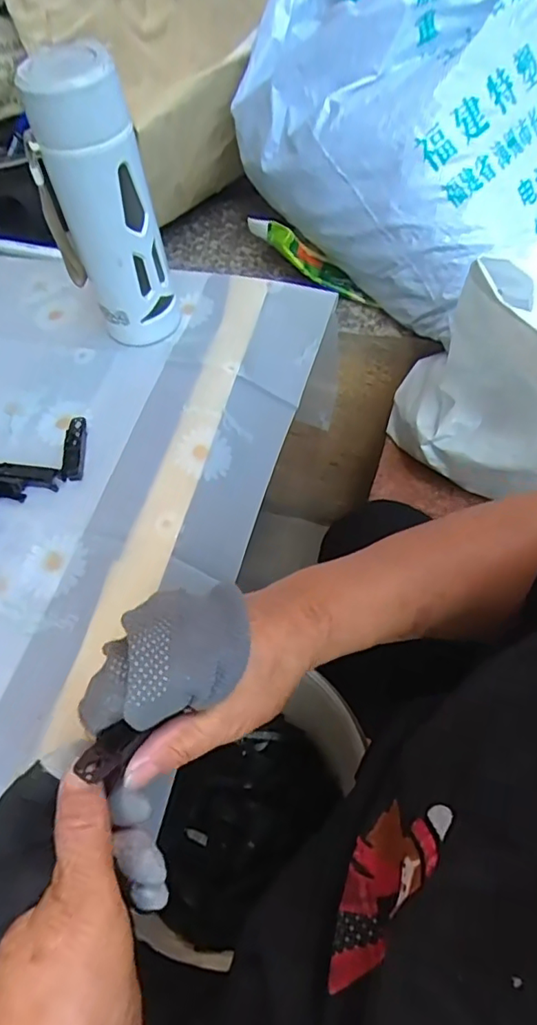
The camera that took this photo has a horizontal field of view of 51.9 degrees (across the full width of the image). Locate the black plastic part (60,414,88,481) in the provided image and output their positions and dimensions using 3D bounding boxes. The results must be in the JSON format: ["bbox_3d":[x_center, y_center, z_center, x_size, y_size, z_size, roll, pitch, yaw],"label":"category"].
[{"bbox_3d":[-0.161,-0.056,0.460,0.017,0.005,0.069,-7,58,0],"label":"black plastic part"}]

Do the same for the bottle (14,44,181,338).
[{"bbox_3d":[-0.130,-0.238,0.451,0.068,0.208,0.065,30,65,21],"label":"bottle"}]

